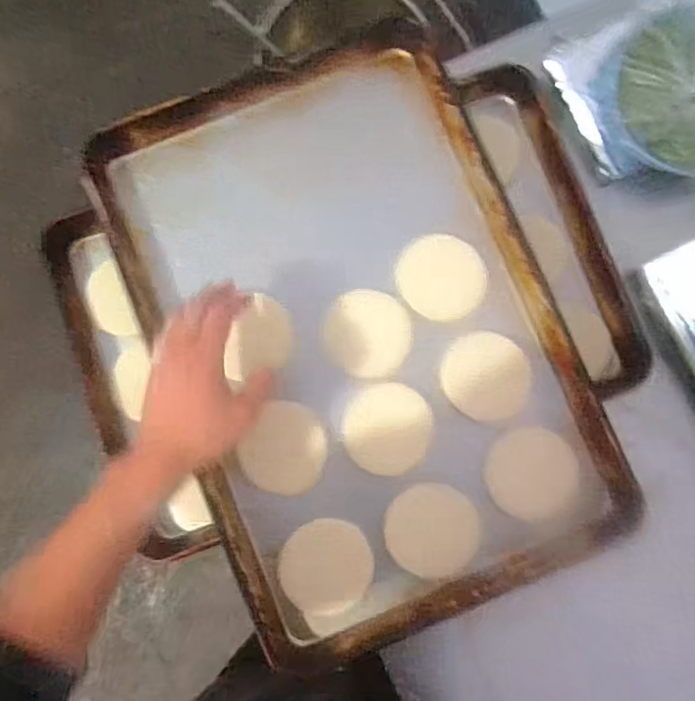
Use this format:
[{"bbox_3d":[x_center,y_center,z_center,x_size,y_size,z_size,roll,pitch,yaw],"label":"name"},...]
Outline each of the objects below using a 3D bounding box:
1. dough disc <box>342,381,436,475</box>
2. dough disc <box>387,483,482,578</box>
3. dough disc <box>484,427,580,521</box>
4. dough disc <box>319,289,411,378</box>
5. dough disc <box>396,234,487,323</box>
[{"bbox_3d":[0.043,0.083,0.595,0.090,0.006,0.094,0,84,-1],"label":"dough disc"},{"bbox_3d":[0.088,0.186,0.582,0.093,0.011,0.091,-1,84,-1],"label":"dough disc"},{"bbox_3d":[0.189,0.126,0.570,0.086,0.010,0.088,-2,84,-1],"label":"dough disc"},{"bbox_3d":[0.021,-0.019,0.604,0.092,0.004,0.091,0,84,-1],"label":"dough disc"},{"bbox_3d":[0.101,-0.079,0.603,0.094,0.004,0.085,36,100,-2],"label":"dough disc"}]

